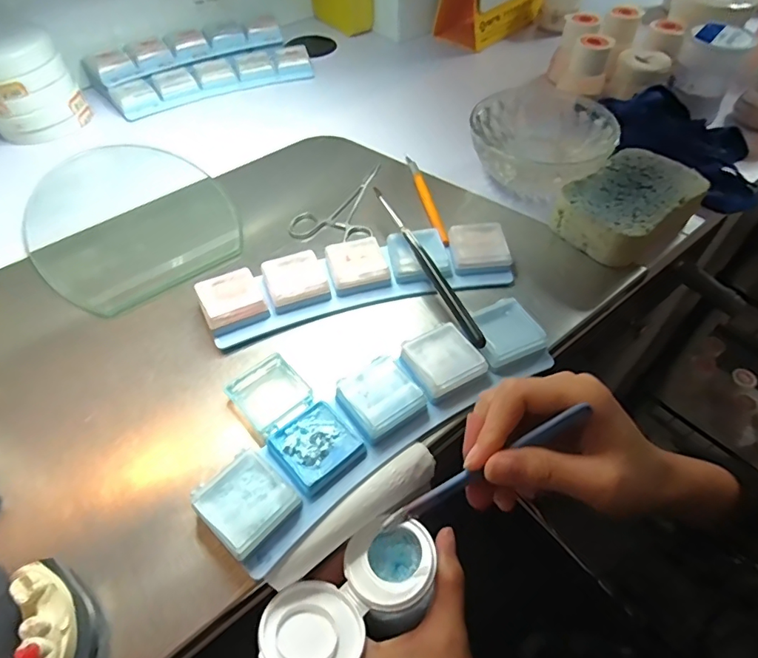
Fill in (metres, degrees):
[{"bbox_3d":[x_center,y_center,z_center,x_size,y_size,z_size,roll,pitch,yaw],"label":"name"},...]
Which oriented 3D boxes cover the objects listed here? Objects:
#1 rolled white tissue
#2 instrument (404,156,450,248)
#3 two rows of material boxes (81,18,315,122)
[{"bbox_3d":[-0.013,0.101,0.264,0.104,0.020,0.020,-29,57,-19],"label":"rolled white tissue"},{"bbox_3d":[0.040,-0.115,0.417,0.008,0.010,0.136,-9,53,-5],"label":"instrument"},{"bbox_3d":[-0.208,-0.308,0.565,0.245,0.043,0.113,-21,55,-14],"label":"two rows of material boxes"}]

